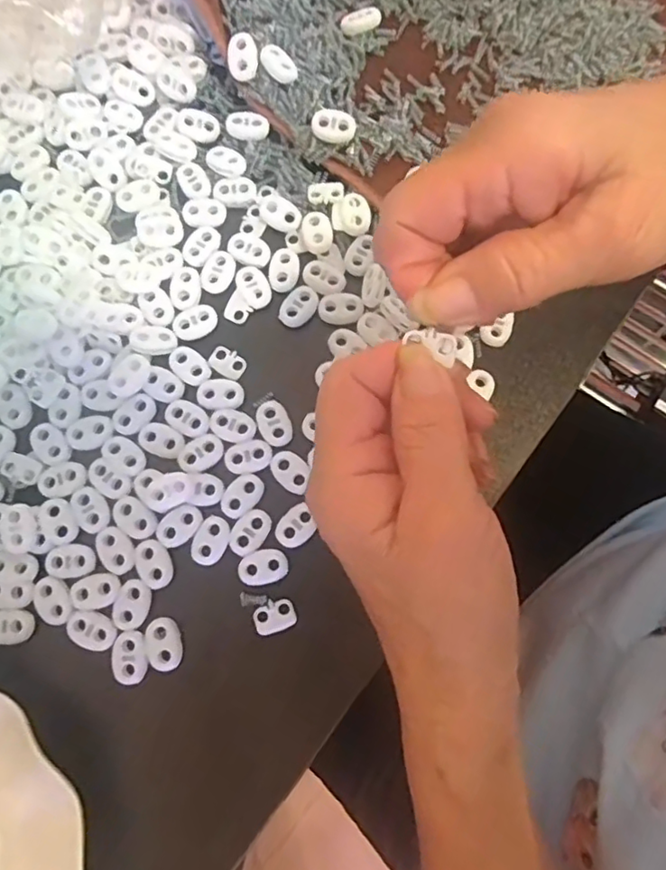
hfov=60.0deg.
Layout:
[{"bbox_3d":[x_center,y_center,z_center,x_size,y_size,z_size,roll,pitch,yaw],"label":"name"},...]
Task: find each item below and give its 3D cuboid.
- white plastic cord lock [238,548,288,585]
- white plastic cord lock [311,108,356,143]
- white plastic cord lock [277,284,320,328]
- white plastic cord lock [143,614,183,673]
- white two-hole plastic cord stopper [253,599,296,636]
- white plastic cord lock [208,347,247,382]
[{"bbox_3d":[-0.032,0.060,0.264,0.023,0.004,0.015,-16,79,-2],"label":"white plastic cord lock"},{"bbox_3d":[0.000,-0.159,0.299,0.022,0.011,0.014,8,79,2],"label":"white plastic cord lock"},{"bbox_3d":[-0.017,-0.065,0.290,0.015,0.004,0.022,38,82,7],"label":"white plastic cord lock"},{"bbox_3d":[-0.077,0.094,0.257,0.015,0.004,0.023,-13,79,-2],"label":"white plastic cord lock"},{"bbox_3d":[-0.027,0.082,0.262,0.018,0.004,0.014,-22,80,-3],"label":"white two-hole plastic cord stopper"},{"bbox_3d":[-0.052,-0.036,0.286,0.019,0.004,0.013,29,81,6],"label":"white plastic cord lock"}]

